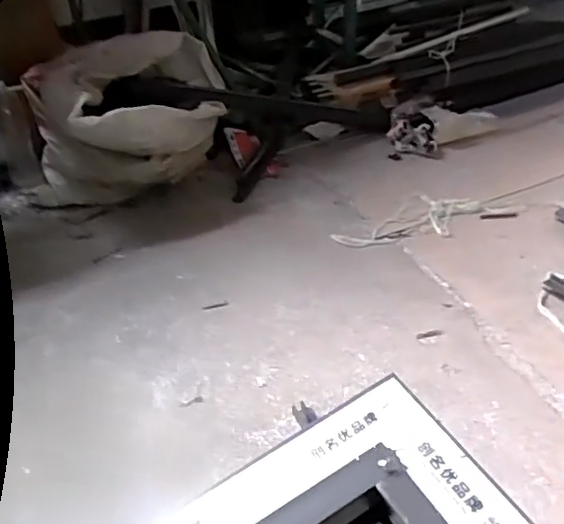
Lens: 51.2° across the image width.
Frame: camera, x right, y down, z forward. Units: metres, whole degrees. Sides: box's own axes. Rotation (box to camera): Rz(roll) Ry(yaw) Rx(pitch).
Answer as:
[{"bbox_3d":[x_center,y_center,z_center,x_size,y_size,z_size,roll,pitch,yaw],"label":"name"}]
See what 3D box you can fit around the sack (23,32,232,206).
[{"bbox_3d":[-0.443,-0.407,1.716,0.552,0.397,0.411,-14,38,-9],"label":"sack"}]

